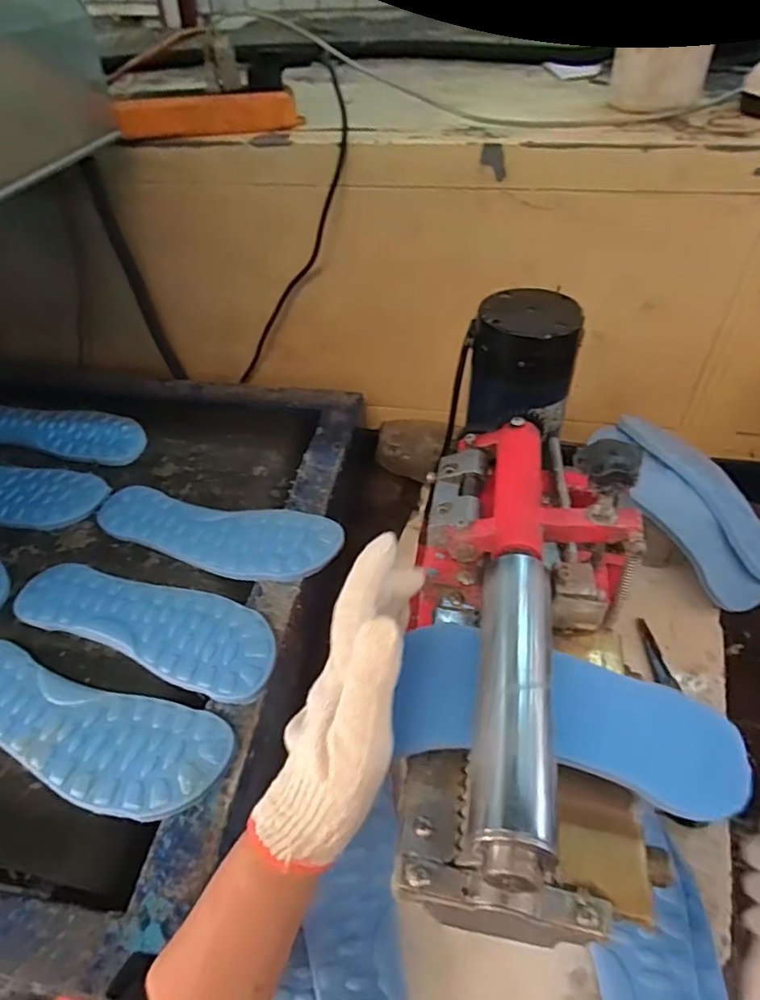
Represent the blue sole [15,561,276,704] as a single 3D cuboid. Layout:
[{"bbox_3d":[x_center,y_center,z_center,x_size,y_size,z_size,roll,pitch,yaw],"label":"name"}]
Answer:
[{"bbox_3d":[-0.200,0.098,0.499,0.251,0.011,0.080,15,49,17],"label":"blue sole"}]

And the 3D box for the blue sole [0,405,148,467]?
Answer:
[{"bbox_3d":[-0.396,-0.086,0.708,0.237,0.021,0.082,7,47,10],"label":"blue sole"}]

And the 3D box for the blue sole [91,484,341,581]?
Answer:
[{"bbox_3d":[-0.163,0.031,0.572,0.252,0.015,0.080,10,48,13],"label":"blue sole"}]

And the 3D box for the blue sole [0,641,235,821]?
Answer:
[{"bbox_3d":[-0.231,0.171,0.439,0.245,0.015,0.080,13,48,15],"label":"blue sole"}]

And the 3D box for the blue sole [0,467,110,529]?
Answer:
[{"bbox_3d":[-0.417,-0.015,0.635,0.253,0.010,0.080,9,47,12],"label":"blue sole"}]

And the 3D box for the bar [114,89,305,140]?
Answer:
[{"bbox_3d":[-0.171,-0.389,0.591,0.173,0.036,0.028,-8,46,-4],"label":"bar"}]

